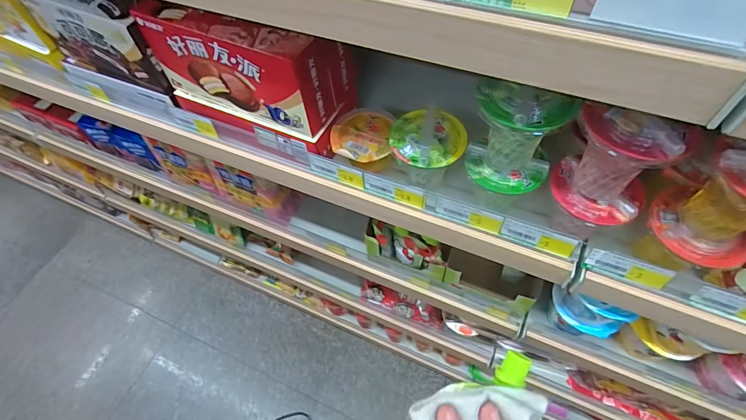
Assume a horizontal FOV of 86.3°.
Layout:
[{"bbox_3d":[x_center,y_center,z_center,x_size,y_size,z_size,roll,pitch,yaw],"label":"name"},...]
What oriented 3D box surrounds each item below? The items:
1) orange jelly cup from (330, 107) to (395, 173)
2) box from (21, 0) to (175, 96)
[{"bbox_3d":[-0.014,-0.087,0.524,0.075,0.048,0.082,-2,58,3],"label":"orange jelly cup"},{"bbox_3d":[-0.386,-0.251,0.577,0.226,0.113,0.059,19,62,15],"label":"box"}]

